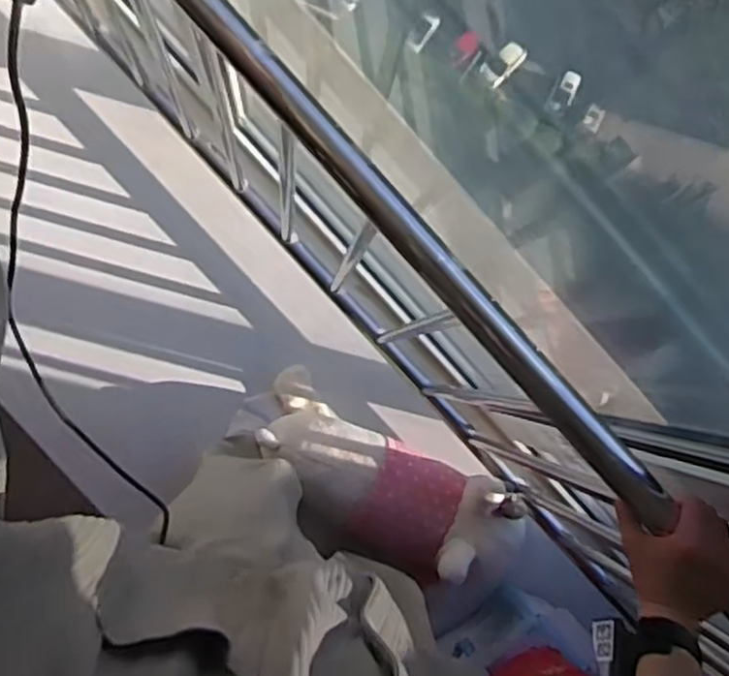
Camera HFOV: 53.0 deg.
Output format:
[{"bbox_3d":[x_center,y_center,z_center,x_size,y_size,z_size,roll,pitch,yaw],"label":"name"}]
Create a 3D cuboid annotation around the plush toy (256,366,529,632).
[{"bbox_3d":[0.029,0.305,1.365,0.536,0.231,0.281,28,87,-4],"label":"plush toy"}]

